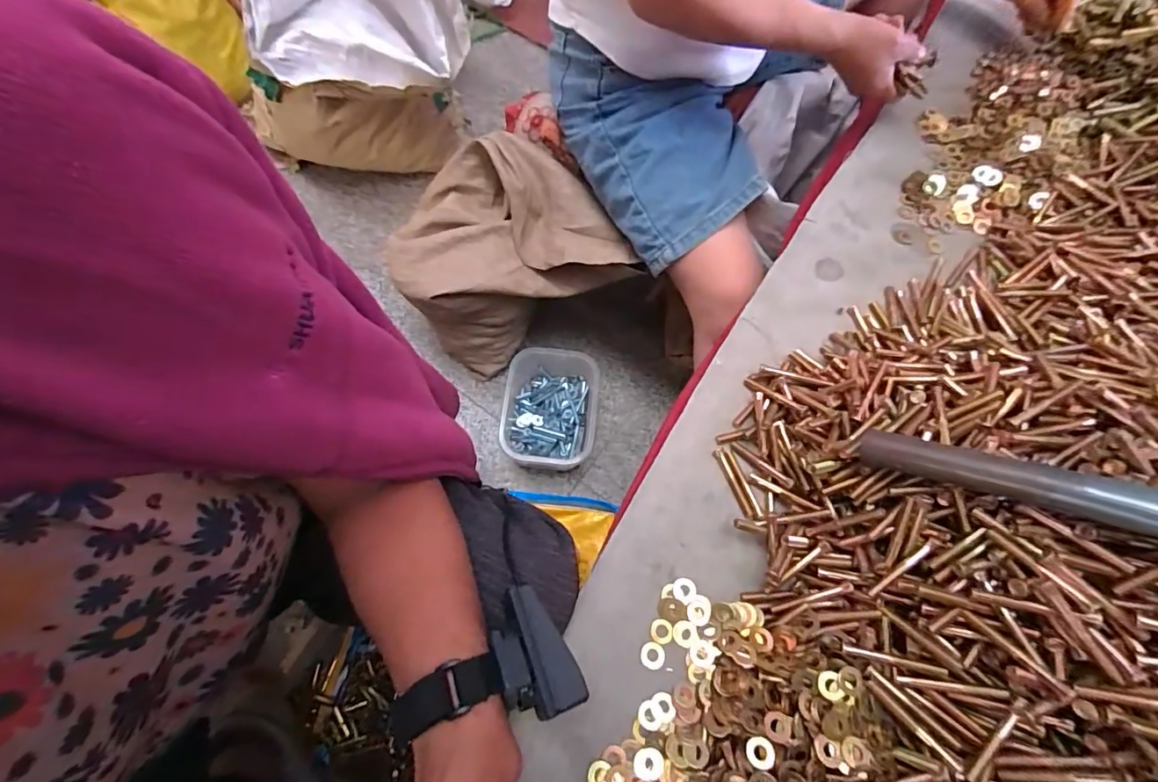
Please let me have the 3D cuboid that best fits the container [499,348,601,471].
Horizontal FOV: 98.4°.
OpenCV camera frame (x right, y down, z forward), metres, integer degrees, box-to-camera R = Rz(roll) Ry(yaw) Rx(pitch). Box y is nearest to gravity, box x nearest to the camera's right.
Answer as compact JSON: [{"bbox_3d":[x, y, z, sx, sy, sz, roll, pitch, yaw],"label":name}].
[{"bbox_3d":[-0.049,0.041,0.843,0.156,0.100,0.199,8,67,2],"label":"container"}]

